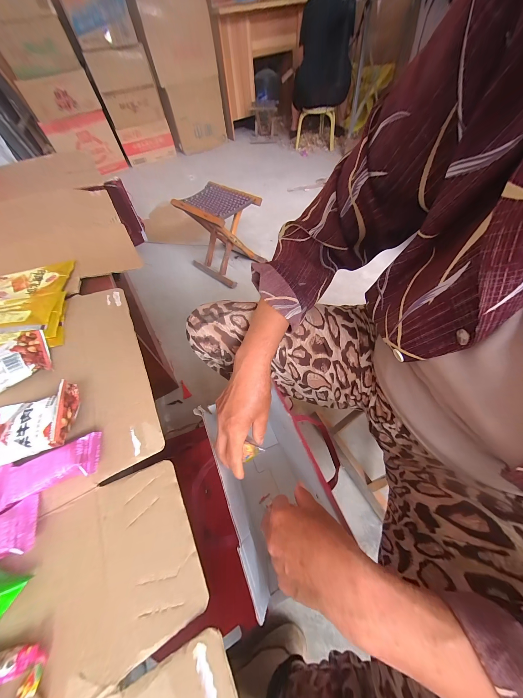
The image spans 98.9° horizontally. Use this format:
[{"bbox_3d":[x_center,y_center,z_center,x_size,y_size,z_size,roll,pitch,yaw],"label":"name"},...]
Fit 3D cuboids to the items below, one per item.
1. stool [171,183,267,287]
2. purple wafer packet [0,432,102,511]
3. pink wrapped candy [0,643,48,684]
[{"bbox_3d":[-0.187,-0.534,1.059,0.326,0.311,0.234,34,65,23],"label":"stool"},{"bbox_3d":[-0.221,0.126,0.234,0.094,0.025,0.041,-21,58,-10],"label":"purple wafer packet"},{"bbox_3d":[-0.186,0.230,0.163,0.052,0.012,0.015,-14,57,-5],"label":"pink wrapped candy"}]

